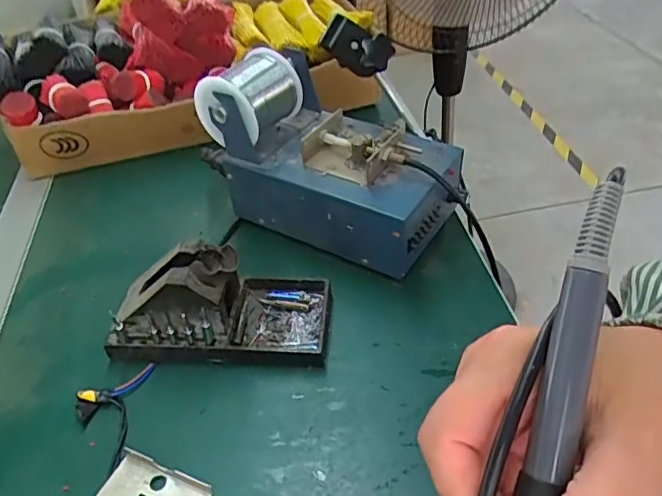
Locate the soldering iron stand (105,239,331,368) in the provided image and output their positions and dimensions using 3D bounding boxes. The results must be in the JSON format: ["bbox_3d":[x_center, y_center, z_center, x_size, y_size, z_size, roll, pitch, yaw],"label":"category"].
[{"bbox_3d":[-0.084,0.035,0.416,0.156,0.070,0.078,-3,41,5],"label":"soldering iron stand"}]

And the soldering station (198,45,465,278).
[{"bbox_3d":[0.005,-0.086,0.488,0.199,0.124,0.118,22,49,29],"label":"soldering station"}]

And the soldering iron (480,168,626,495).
[{"bbox_3d":[0.057,0.074,0.170,0.032,0.015,0.203,14,82,23],"label":"soldering iron"}]

